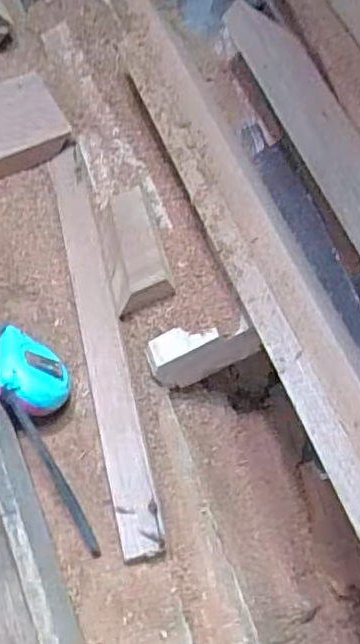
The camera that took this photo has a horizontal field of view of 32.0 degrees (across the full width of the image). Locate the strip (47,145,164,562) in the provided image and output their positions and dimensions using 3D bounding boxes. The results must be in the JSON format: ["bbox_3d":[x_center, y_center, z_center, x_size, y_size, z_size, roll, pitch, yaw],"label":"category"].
[{"bbox_3d":[-0.074,-0.008,0.558,0.034,0.023,0.411,-13,61,-6],"label":"strip"}]

